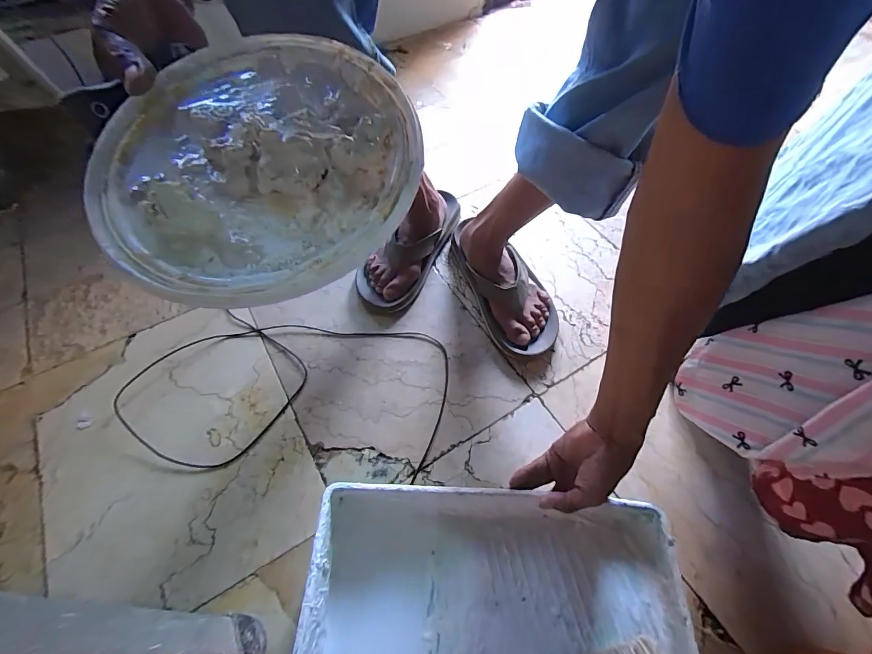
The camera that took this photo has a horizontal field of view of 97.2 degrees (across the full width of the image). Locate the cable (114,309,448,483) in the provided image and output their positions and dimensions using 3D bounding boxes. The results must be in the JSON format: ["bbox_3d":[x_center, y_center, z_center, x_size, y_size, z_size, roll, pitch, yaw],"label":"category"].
[{"bbox_3d":[-0.204,0.088,0.538,0.432,0.019,0.231,7,58,3],"label":"cable"}]

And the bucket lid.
[{"bbox_3d":[-0.097,-0.095,0.207,0.170,0.019,0.174,0,70,1],"label":"bucket lid"}]

